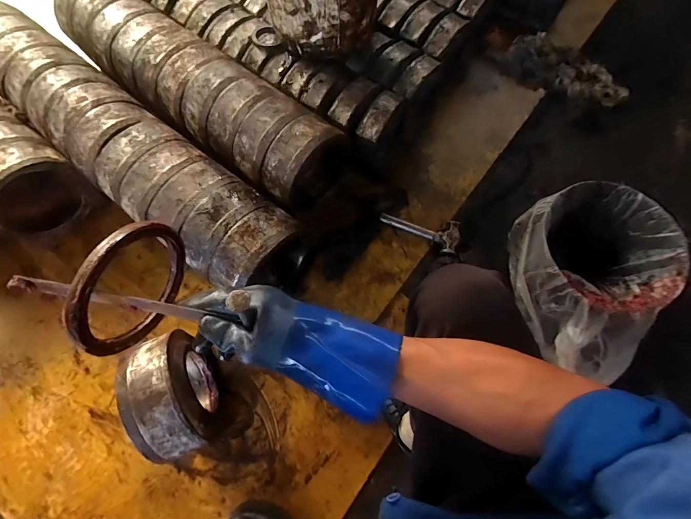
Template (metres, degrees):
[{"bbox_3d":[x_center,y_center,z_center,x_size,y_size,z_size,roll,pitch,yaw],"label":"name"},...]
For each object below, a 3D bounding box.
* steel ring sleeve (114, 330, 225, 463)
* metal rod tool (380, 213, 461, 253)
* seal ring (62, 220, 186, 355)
[{"bbox_3d":[-0.332,0.272,0.705,0.106,0.230,0.213,-21,71,-7],"label":"steel ring sleeve"},{"bbox_3d":[0.206,-0.093,0.949,0.213,0.042,0.096,29,73,10],"label":"metal rod tool"},{"bbox_3d":[-0.241,0.032,0.403,0.016,0.152,0.152,20,71,8],"label":"seal ring"}]

